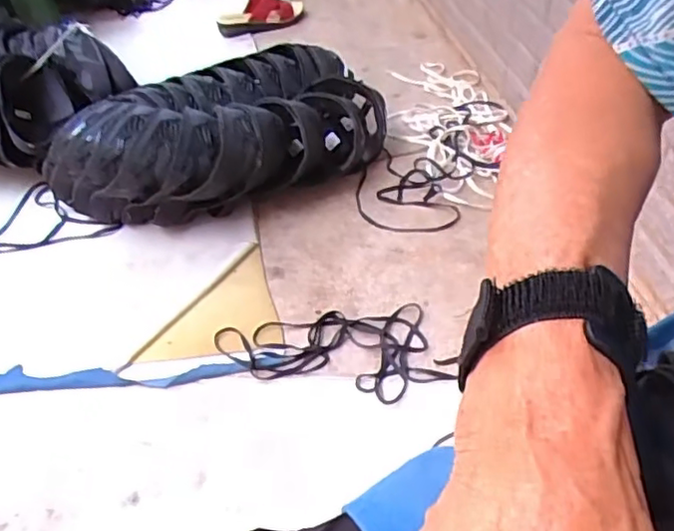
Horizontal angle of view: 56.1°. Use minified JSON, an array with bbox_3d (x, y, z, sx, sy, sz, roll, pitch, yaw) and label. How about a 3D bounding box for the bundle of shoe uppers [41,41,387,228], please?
[{"bbox_3d":[-0.195,-0.236,1.112,0.572,0.185,0.325,-29,49,-24],"label":"bundle of shoe uppers"}]

